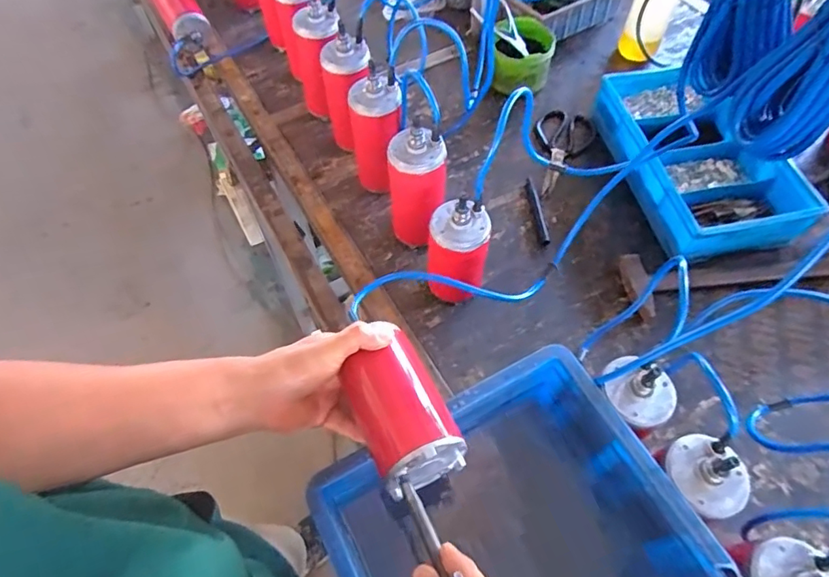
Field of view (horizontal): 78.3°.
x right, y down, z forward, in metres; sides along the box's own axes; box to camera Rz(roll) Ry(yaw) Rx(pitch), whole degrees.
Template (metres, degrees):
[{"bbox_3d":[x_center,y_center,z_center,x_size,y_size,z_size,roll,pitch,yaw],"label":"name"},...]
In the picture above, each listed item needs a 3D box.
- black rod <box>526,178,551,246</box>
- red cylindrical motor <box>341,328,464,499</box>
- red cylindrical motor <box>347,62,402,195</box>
[{"bbox_3d":[0.196,-0.122,0.809,0.015,0.009,0.133,-5,58,-1],"label":"black rod"},{"bbox_3d":[-0.012,0.112,0.452,0.071,0.077,0.117,-23,60,-12],"label":"red cylindrical motor"},{"bbox_3d":[-0.055,-0.215,0.767,0.077,0.192,0.089,-6,58,-2],"label":"red cylindrical motor"}]

